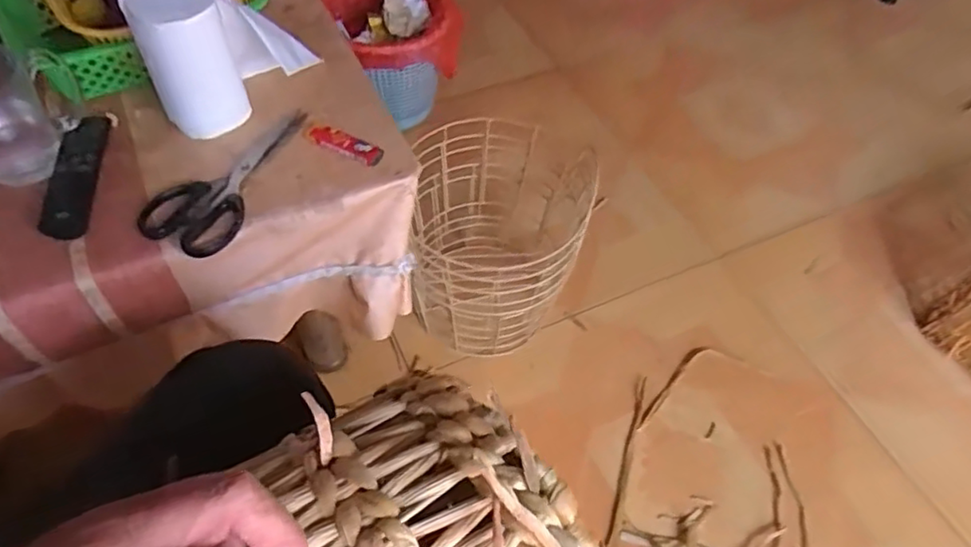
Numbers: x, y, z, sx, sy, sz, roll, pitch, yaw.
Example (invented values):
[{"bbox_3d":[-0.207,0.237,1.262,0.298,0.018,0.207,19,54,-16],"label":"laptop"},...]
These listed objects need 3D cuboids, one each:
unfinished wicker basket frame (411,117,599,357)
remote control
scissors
[{"bbox_3d":[0.009,-0.039,0.942,0.246,0.266,0.265,1,54,-3],"label":"unfinished wicker basket frame"},{"bbox_3d":[-0.373,-0.094,0.565,0.044,0.018,0.150,-7,55,-9],"label":"remote control"},{"bbox_3d":[-0.243,-0.100,0.588,0.086,0.019,0.192,14,54,6],"label":"scissors"}]

